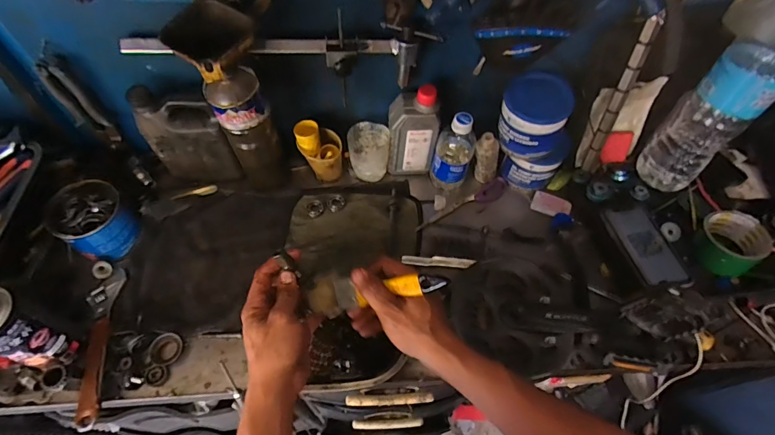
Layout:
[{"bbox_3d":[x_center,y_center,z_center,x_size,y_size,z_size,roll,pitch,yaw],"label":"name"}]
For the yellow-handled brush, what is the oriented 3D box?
[{"bbox_3d":[-0.014,0.078,0.459,0.173,0.033,0.039,-16,53,31],"label":"yellow-handled brush"}]

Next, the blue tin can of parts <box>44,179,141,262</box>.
[{"bbox_3d":[-0.449,0.006,0.642,0.092,0.094,0.095,1,59,-1],"label":"blue tin can of parts"}]

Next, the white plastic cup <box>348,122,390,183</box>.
[{"bbox_3d":[-0.032,-0.111,0.737,0.068,0.098,0.069,1,59,-1],"label":"white plastic cup"}]

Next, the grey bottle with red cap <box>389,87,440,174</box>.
[{"bbox_3d":[0.043,-0.142,0.710,0.079,0.180,0.049,3,59,0],"label":"grey bottle with red cap"}]

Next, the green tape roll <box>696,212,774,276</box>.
[{"bbox_3d":[0.503,0.038,0.614,0.080,0.052,0.085,0,58,-1],"label":"green tape roll"}]

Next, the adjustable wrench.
[{"bbox_3d":[-0.410,0.173,0.582,0.039,0.024,0.226,-9,60,-7],"label":"adjustable wrench"}]

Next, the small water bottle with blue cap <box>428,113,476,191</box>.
[{"bbox_3d":[0.112,-0.110,0.703,0.063,0.168,0.059,1,59,-1],"label":"small water bottle with blue cap"}]

